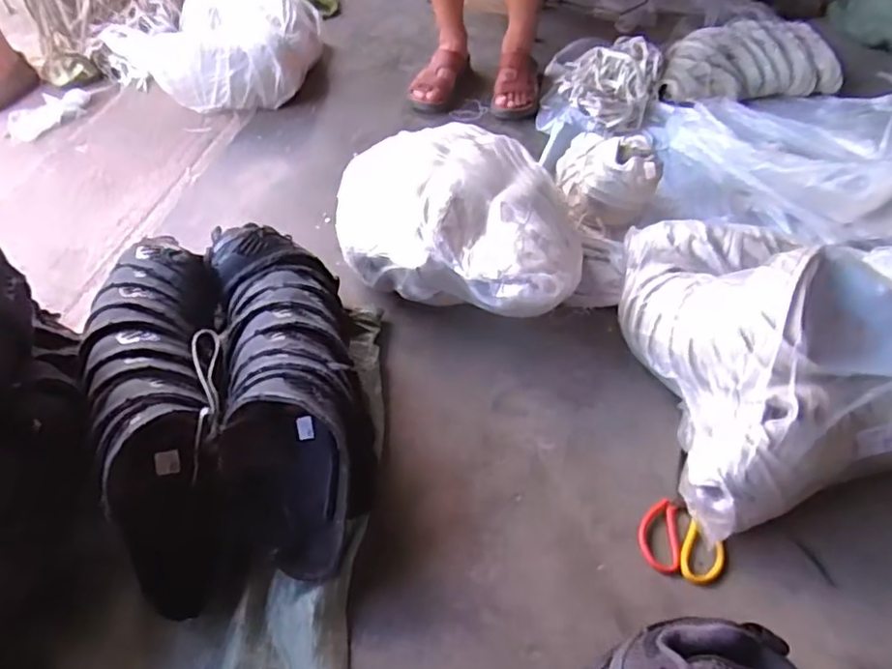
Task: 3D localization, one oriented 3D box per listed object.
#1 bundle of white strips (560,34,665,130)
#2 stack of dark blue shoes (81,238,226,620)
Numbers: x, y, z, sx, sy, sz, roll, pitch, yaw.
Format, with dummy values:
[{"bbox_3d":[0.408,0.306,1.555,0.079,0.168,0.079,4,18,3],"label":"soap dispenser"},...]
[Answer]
[{"bbox_3d":[0.381,-0.593,1.505,0.229,0.129,0.212,13,50,9],"label":"bundle of white strips"},{"bbox_3d":[-0.367,0.089,0.830,0.165,0.155,0.493,-10,51,-10],"label":"stack of dark blue shoes"}]

